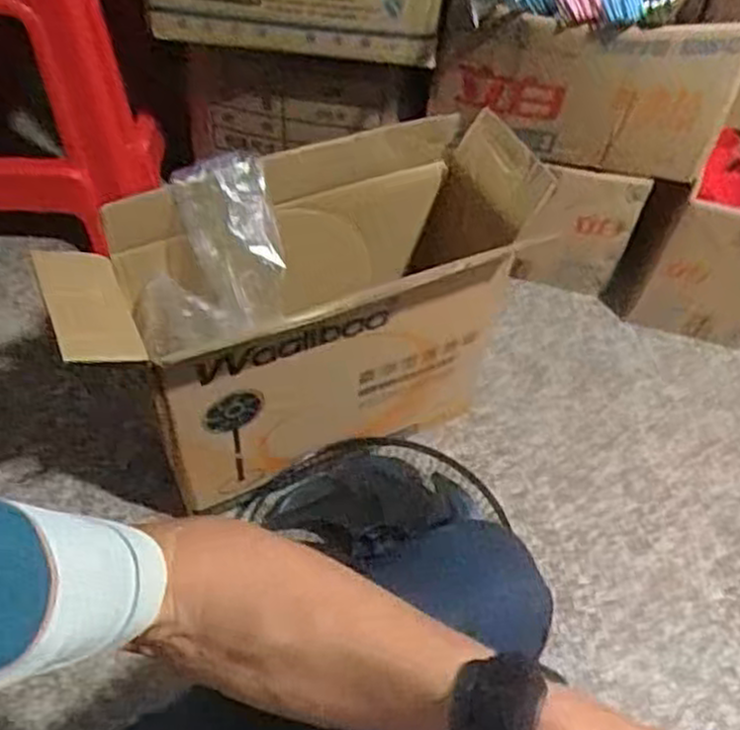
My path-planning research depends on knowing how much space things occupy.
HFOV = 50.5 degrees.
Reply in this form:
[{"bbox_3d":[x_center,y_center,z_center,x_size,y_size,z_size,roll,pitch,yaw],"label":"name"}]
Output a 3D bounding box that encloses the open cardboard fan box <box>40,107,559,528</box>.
[{"bbox_3d":[-0.057,-0.047,0.944,0.550,0.386,0.192,-18,55,-17],"label":"open cardboard fan box"}]

